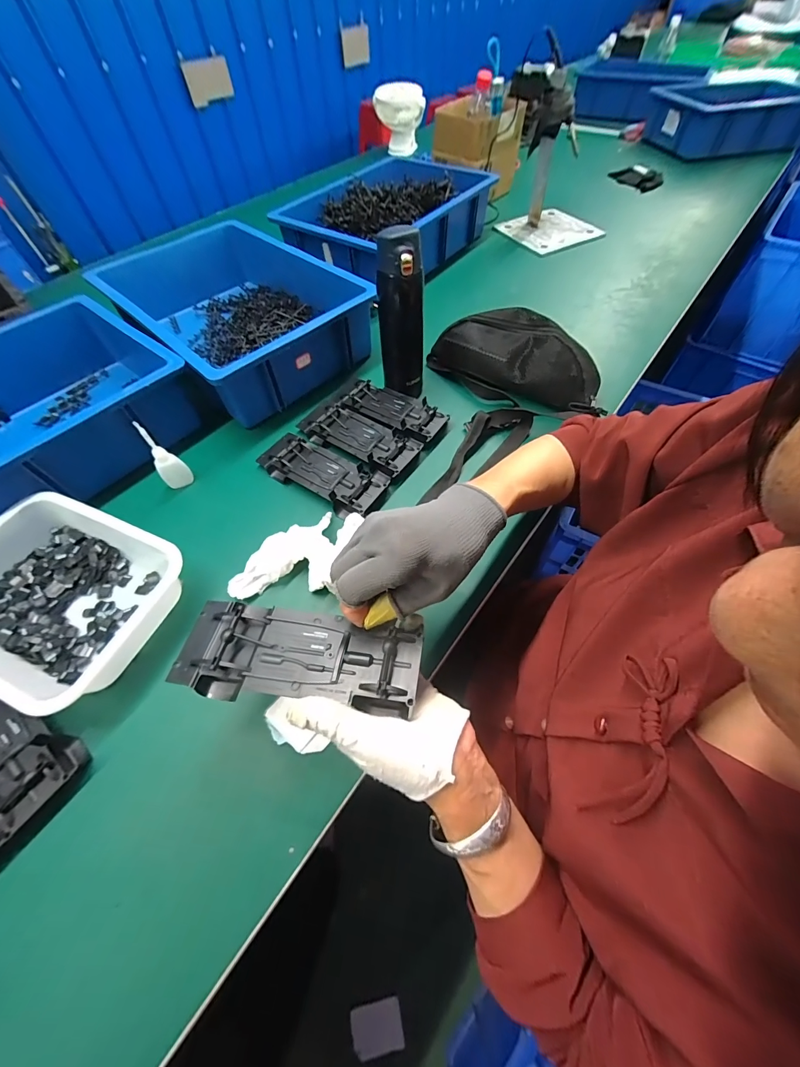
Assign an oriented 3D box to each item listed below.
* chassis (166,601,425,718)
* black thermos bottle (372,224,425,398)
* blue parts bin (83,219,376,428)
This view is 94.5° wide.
[{"bbox_3d":[-0.082,0.092,0.292,0.193,0.026,0.072,3,58,9],"label":"chassis"},{"bbox_3d":[0.003,-0.309,0.530,0.069,0.204,0.073,2,58,3],"label":"black thermos bottle"},{"bbox_3d":[-0.310,-0.406,0.668,0.494,0.102,0.302,39,67,23],"label":"blue parts bin"}]

